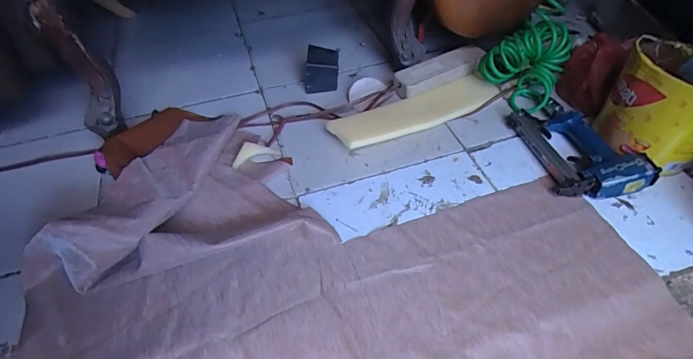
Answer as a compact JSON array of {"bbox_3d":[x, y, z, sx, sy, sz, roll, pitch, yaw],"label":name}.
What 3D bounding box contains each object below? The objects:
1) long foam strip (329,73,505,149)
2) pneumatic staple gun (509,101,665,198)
[{"bbox_3d":[0.133,-0.125,0.725,0.325,0.037,0.080,-21,51,-14],"label":"long foam strip"},{"bbox_3d":[0.373,-0.057,0.642,0.136,0.051,0.201,-9,49,-5],"label":"pneumatic staple gun"}]

